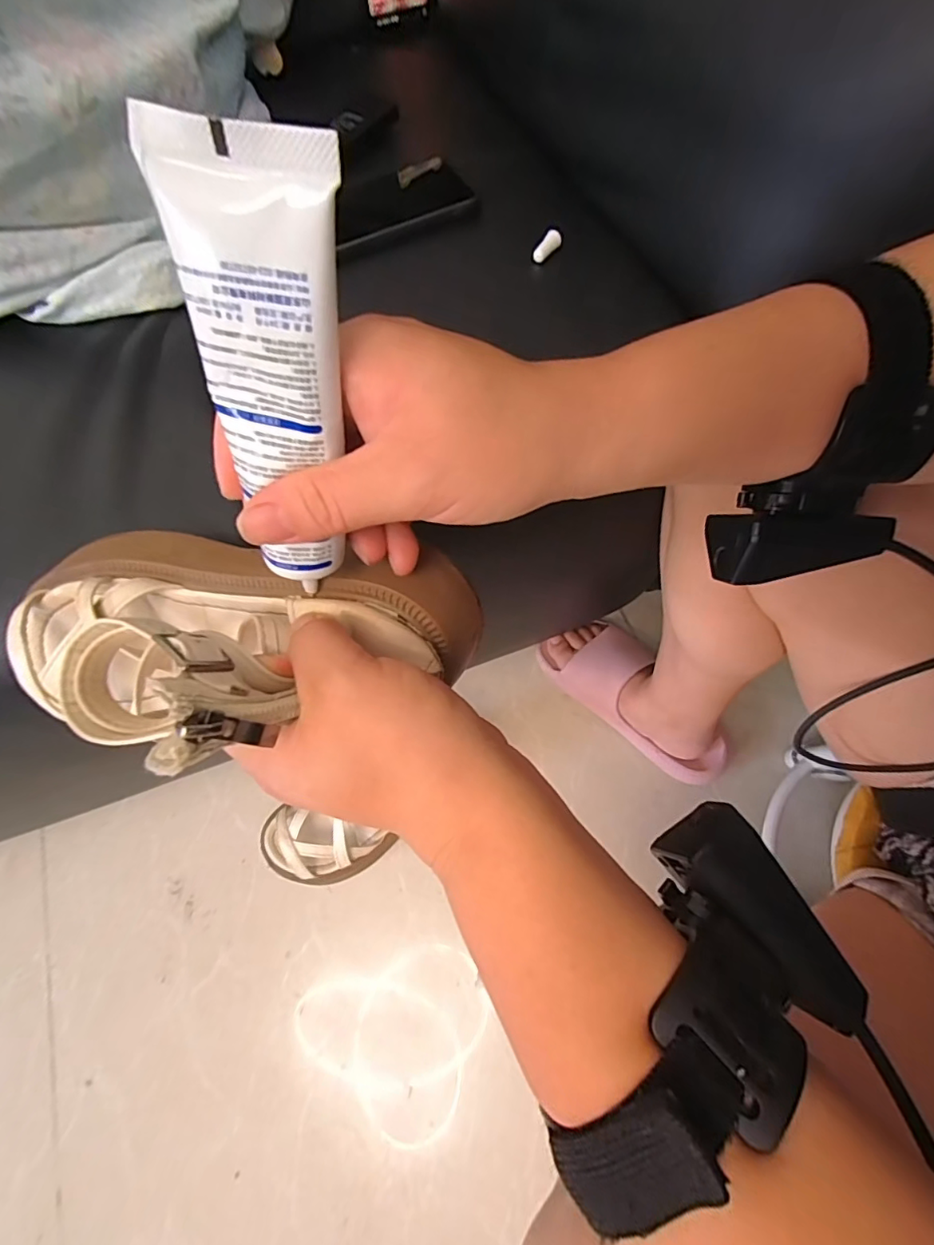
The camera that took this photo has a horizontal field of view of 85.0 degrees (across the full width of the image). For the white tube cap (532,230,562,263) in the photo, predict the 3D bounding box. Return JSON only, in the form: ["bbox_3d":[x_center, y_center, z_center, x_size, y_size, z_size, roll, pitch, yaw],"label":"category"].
[{"bbox_3d":[0.056,-0.264,0.356,0.023,0.008,0.008,-45,70,6],"label":"white tube cap"}]

